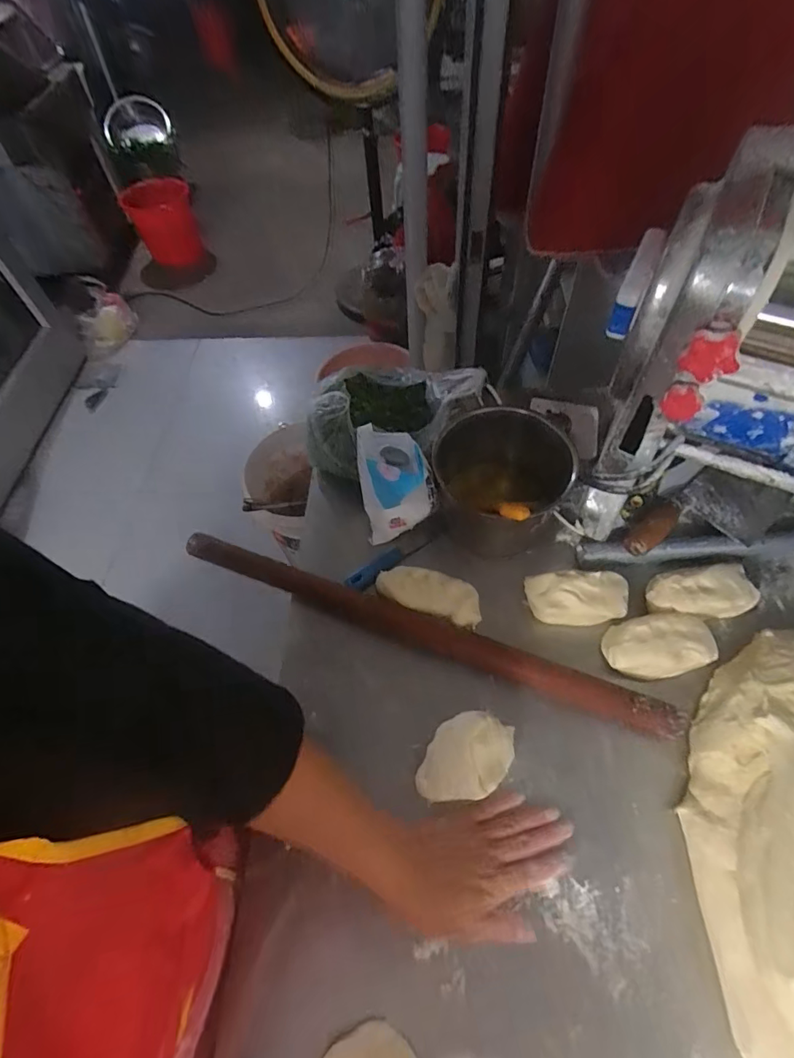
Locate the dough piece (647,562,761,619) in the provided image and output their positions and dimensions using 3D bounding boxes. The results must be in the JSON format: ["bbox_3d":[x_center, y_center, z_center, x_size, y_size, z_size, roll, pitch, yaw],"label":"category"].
[{"bbox_3d":[0.331,0.068,0.530,0.118,0.032,0.049,-8,58,0],"label":"dough piece"}]

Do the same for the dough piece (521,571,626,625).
[{"bbox_3d":[0.200,0.076,0.547,0.107,0.030,0.050,-2,58,4],"label":"dough piece"}]

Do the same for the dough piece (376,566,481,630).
[{"bbox_3d":[0.036,0.072,0.555,0.121,0.030,0.046,15,61,14],"label":"dough piece"}]

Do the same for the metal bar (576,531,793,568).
[{"bbox_3d":[0.357,0.022,0.573,0.280,0.027,0.027,-3,58,3],"label":"metal bar"}]

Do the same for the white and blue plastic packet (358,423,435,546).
[{"bbox_3d":[-0.002,-0.057,0.578,0.084,0.114,0.094,-12,58,-3],"label":"white and blue plastic packet"}]

